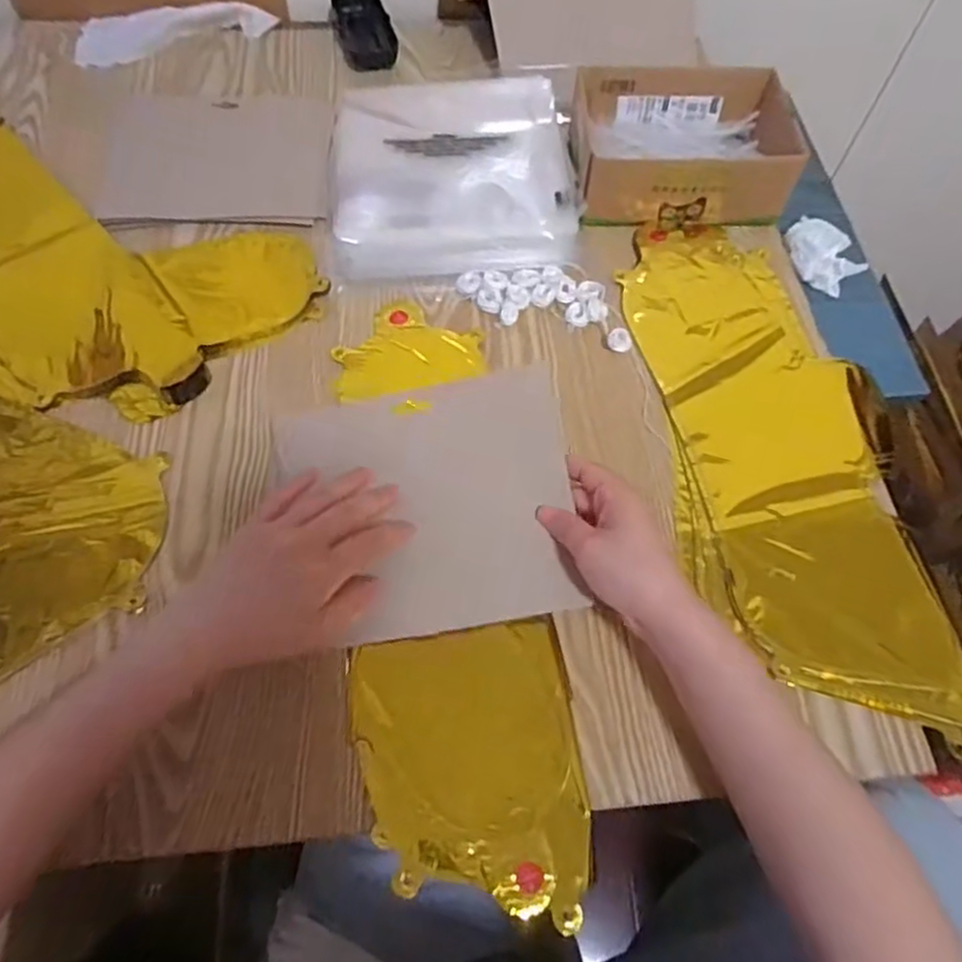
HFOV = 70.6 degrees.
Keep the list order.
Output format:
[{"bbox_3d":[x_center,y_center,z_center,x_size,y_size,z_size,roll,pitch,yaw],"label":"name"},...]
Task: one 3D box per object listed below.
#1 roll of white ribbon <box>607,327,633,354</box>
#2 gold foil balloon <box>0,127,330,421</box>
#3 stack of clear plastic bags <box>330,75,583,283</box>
[{"bbox_3d":[0.112,-0.114,0.546,0.020,0.014,0.015,21,64,9],"label":"roll of white ribbon"},{"bbox_3d":[-0.361,-0.183,0.561,0.422,0.015,0.215,25,65,10],"label":"gold foil balloon"},{"bbox_3d":[-0.023,-0.283,0.627,0.219,0.020,0.239,-2,63,-3],"label":"stack of clear plastic bags"}]

